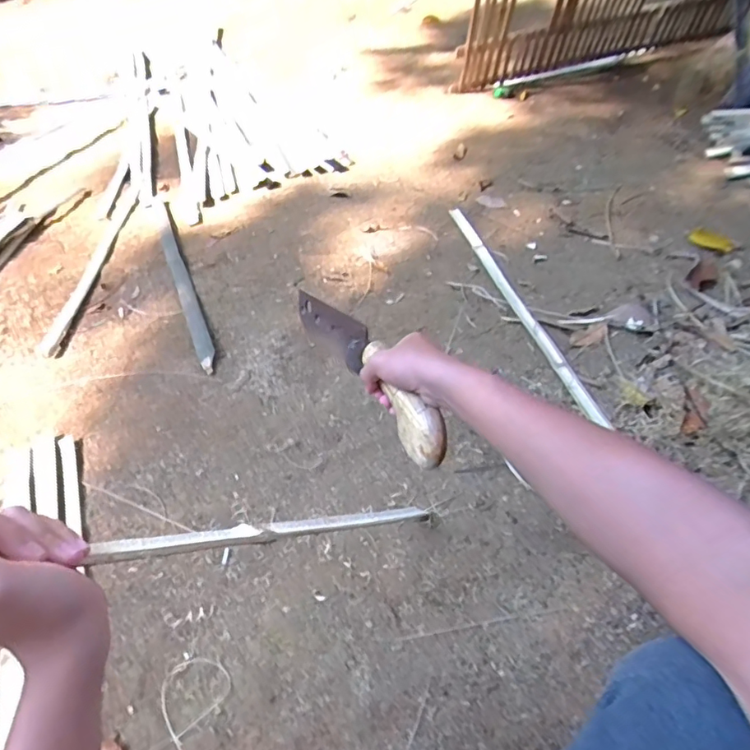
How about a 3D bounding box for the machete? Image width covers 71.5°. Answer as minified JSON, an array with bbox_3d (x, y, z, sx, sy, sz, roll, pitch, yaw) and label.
[{"bbox_3d":[-0.021,-0.023,0.657,0.034,0.072,0.377,-23,39,-17],"label":"machete"}]

